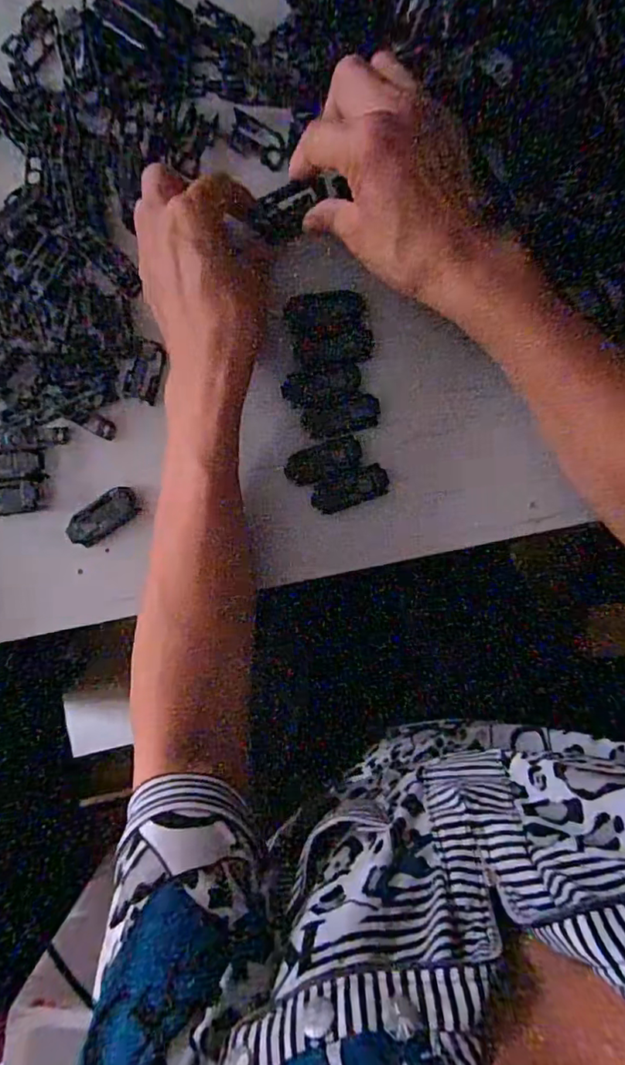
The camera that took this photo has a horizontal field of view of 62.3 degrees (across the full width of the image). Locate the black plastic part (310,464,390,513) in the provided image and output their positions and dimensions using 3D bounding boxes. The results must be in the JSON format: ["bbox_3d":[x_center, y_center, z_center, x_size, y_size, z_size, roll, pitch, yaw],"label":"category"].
[{"bbox_3d":[0.025,-0.029,0.347,0.051,0.006,0.022,-20,91,3],"label":"black plastic part"}]

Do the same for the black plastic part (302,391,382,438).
[{"bbox_3d":[0.019,-0.078,0.342,0.050,0.006,0.025,-13,91,3],"label":"black plastic part"}]

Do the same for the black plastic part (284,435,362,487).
[{"bbox_3d":[0.007,-0.048,0.344,0.051,0.007,0.022,-21,91,3],"label":"black plastic part"}]

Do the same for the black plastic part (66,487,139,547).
[{"bbox_3d":[-0.140,-0.011,0.347,0.050,0.011,0.021,-35,90,3],"label":"black plastic part"}]

